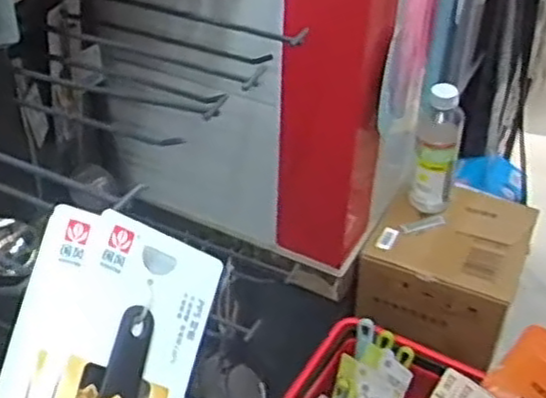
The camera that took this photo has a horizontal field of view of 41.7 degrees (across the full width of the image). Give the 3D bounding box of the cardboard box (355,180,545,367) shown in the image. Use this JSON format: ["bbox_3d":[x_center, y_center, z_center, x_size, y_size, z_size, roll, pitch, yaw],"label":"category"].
[{"bbox_3d":[0.269,0.103,1.128,0.213,0.153,0.232,16,41,16],"label":"cardboard box"}]

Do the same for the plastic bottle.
[{"bbox_3d":[0.246,-0.073,1.066,0.064,0.209,0.067,10,40,10],"label":"plastic bottle"}]

